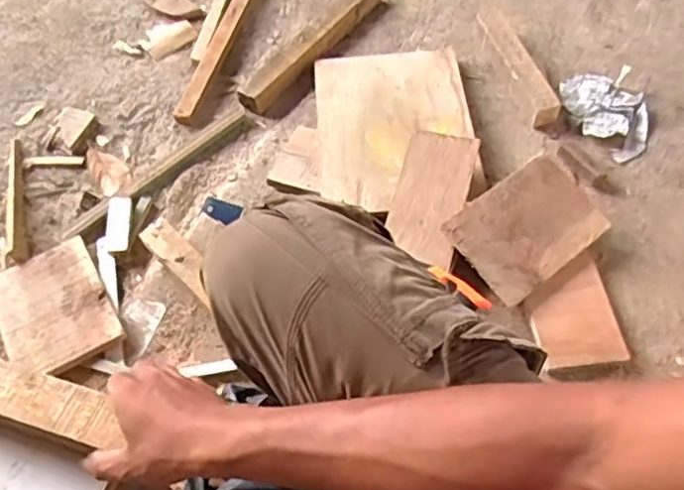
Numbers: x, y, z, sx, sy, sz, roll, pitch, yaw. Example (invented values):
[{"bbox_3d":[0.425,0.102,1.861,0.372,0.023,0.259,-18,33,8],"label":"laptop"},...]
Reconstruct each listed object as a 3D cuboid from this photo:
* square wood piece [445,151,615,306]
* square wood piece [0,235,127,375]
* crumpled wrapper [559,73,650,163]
[{"bbox_3d":[0.261,-0.029,0.928,0.213,0.023,0.140,-34,78,-21],"label":"square wood piece"},{"bbox_3d":[-0.398,0.084,0.921,0.140,0.008,0.206,-27,54,-17],"label":"square wood piece"},{"bbox_3d":[0.428,-0.213,1.069,0.097,0.026,0.168,-23,59,-12],"label":"crumpled wrapper"}]

